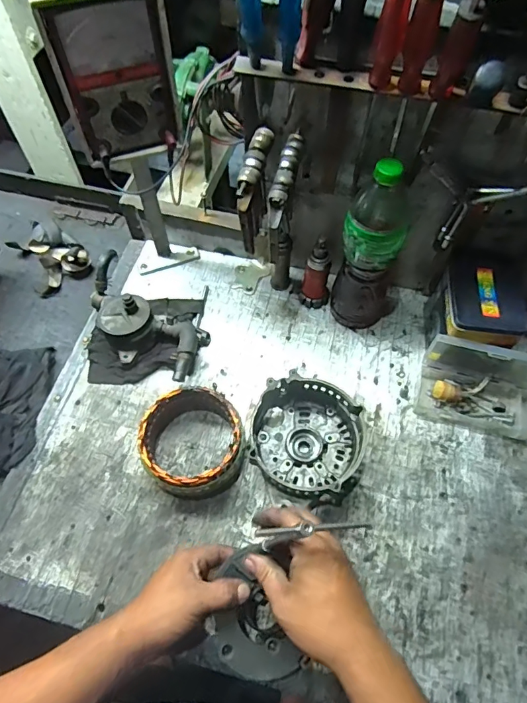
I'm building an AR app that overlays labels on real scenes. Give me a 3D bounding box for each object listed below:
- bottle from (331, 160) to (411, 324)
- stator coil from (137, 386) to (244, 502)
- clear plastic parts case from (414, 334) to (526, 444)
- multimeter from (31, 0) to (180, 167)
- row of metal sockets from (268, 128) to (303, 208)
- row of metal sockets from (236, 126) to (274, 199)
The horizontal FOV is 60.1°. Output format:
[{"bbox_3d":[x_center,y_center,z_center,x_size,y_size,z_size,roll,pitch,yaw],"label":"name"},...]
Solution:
[{"bbox_3d":[0.147,-0.136,0.622,0.086,0.266,0.094,16,63,9],"label":"bottle"},{"bbox_3d":[-0.092,0.120,0.593,0.133,0.068,0.129,-1,62,1],"label":"stator coil"},{"bbox_3d":[0.305,0.046,0.617,0.164,0.090,0.099,14,63,9],"label":"clear plastic parts case"},{"bbox_3d":[-0.157,-0.292,0.494,0.117,0.171,0.037,-16,62,-10],"label":"multimeter"},{"bbox_3d":[0.030,-0.216,0.531,0.023,0.017,0.109,12,61,6],"label":"row of metal sockets"},{"bbox_3d":[-0.011,-0.225,0.538,0.023,0.020,0.110,13,61,7],"label":"row of metal sockets"}]

